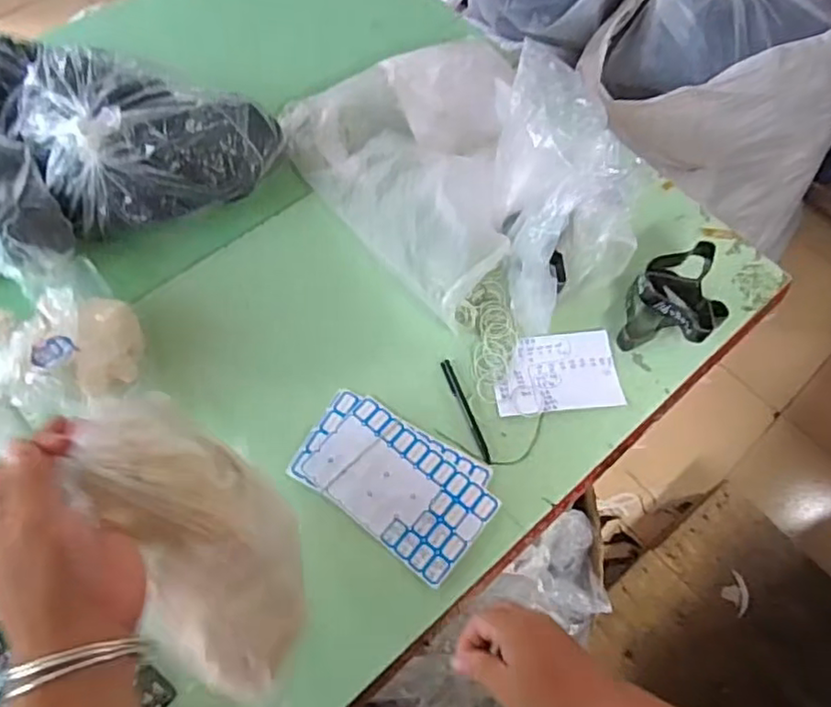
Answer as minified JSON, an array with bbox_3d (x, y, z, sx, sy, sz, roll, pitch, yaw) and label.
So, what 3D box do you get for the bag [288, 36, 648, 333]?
[{"bbox_3d":[0.058,-0.273,0.792,0.303,0.219,0.464,-32,70,-18],"label":"bag"}]

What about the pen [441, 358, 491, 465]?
[{"bbox_3d":[0.060,0.069,0.763,0.012,0.005,0.136,-17,66,-12],"label":"pen"}]

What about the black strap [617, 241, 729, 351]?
[{"bbox_3d":[0.330,-0.075,0.813,0.128,0.057,0.133,5,63,-1],"label":"black strap"}]

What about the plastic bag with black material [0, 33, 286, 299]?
[{"bbox_3d":[-0.429,-0.247,0.805,0.437,0.179,0.336,12,63,2],"label":"plastic bag with black material"}]

